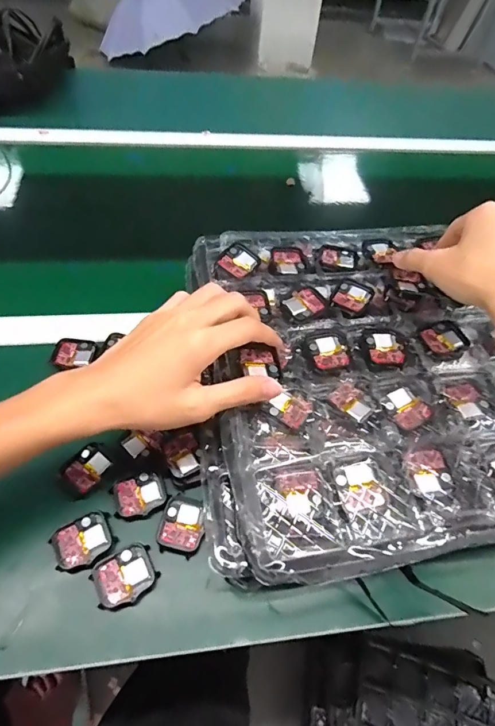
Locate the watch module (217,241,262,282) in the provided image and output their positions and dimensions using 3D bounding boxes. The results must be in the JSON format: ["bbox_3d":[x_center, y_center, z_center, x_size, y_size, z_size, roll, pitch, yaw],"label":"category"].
[{"bbox_3d":[-0.010,-0.105,0.442,0.035,0.010,0.042,38,57,-2],"label":"watch module"}]

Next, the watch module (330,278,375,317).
[{"bbox_3d":[0.104,-0.066,0.418,0.035,0.005,0.045,29,56,15],"label":"watch module"}]

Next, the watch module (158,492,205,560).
[{"bbox_3d":[-0.055,0.138,0.359,0.036,0.007,0.046,13,53,3],"label":"watch module"}]

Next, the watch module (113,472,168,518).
[{"bbox_3d":[-0.094,0.116,0.370,0.042,0.006,0.034,-16,57,-17],"label":"watch module"}]

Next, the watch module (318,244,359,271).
[{"bbox_3d":[0.101,-0.117,0.467,0.042,0.005,0.040,18,54,8],"label":"watch module"}]

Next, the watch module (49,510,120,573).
[{"bbox_3d":[-0.134,0.147,0.344,0.046,0.004,0.042,-20,58,-19],"label":"watch module"}]

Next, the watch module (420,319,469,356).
[{"bbox_3d":[0.188,-0.022,0.403,0.040,0.013,0.036,-19,58,-19],"label":"watch module"}]

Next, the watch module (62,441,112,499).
[{"bbox_3d":[-0.143,0.095,0.378,0.033,0.008,0.044,30,56,16],"label":"watch module"}]

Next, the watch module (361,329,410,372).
[{"bbox_3d":[0.127,-0.012,0.391,0.042,0.004,0.047,21,54,9],"label":"watch module"}]

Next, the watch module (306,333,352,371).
[{"bbox_3d":[0.074,-0.010,0.384,0.036,0.004,0.041,-17,57,-18],"label":"watch module"}]

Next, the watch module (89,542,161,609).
[{"bbox_3d":[-0.097,0.170,0.334,0.046,0.009,0.041,-25,60,-22],"label":"watch module"}]

